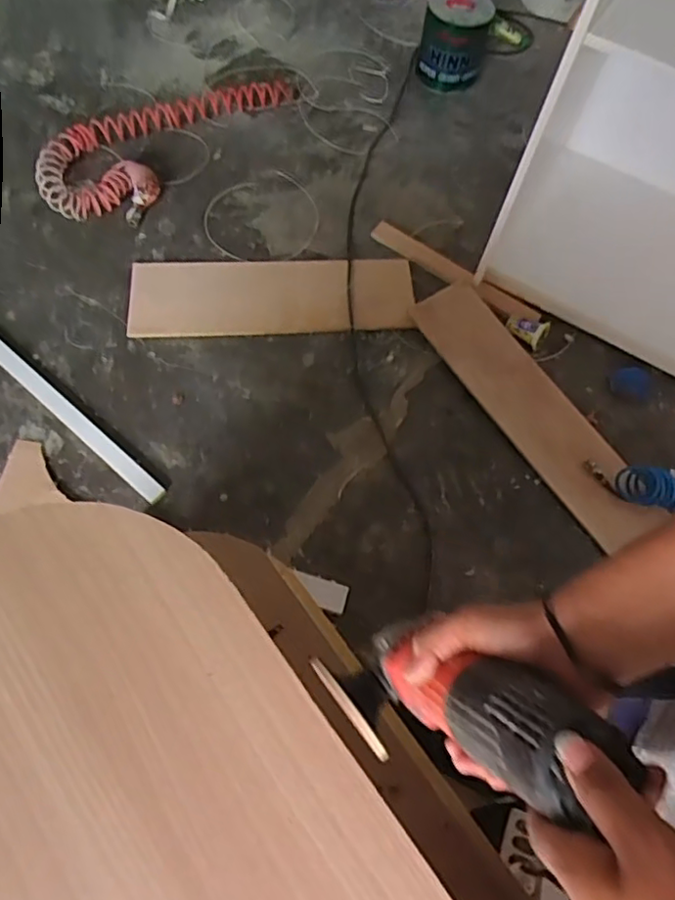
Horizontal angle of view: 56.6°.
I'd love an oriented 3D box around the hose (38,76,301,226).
[{"bbox_3d":[-0.474,-0.896,1.711,0.357,0.080,0.772,35,70,13],"label":"hose"}]

